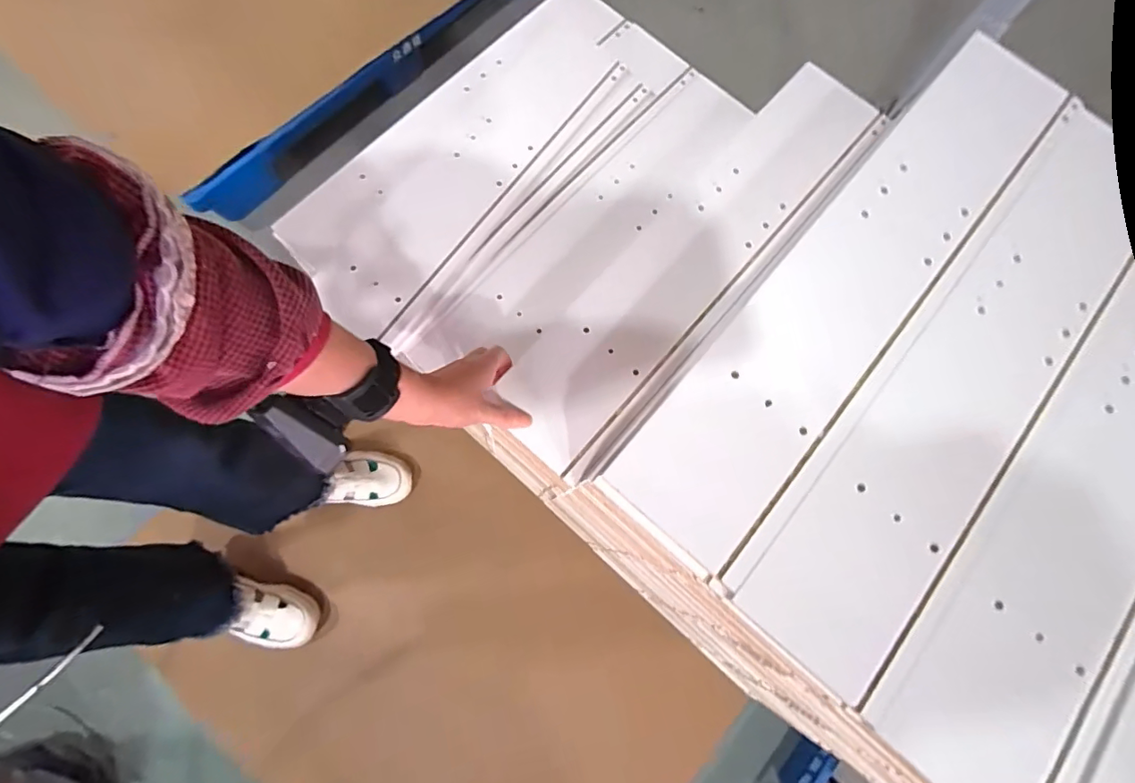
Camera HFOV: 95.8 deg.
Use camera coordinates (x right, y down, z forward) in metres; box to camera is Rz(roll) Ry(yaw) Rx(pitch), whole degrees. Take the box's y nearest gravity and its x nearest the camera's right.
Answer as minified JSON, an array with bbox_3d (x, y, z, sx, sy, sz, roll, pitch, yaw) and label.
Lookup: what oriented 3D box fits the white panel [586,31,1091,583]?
[{"bbox_3d":[0.239,-0.097,0.417,0.117,0.016,0.535,40,79,8],"label":"white panel"}]

